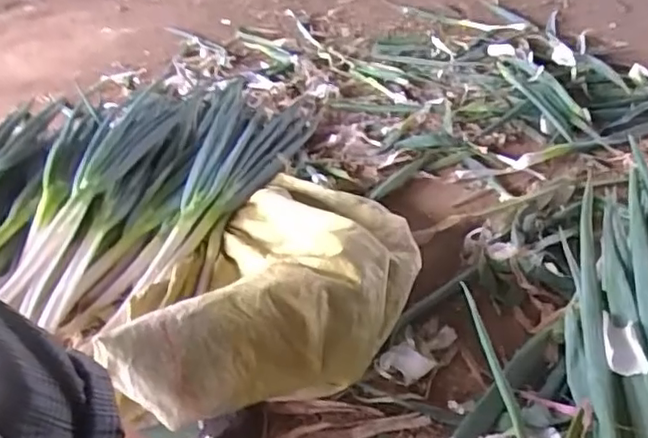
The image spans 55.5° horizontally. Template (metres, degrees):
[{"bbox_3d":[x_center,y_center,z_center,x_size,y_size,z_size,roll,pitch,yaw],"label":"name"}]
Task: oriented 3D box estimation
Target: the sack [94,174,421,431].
[{"bbox_3d":[-0.093,0.054,1.089,0.496,0.201,0.653,-12,34,-9],"label":"sack"}]

